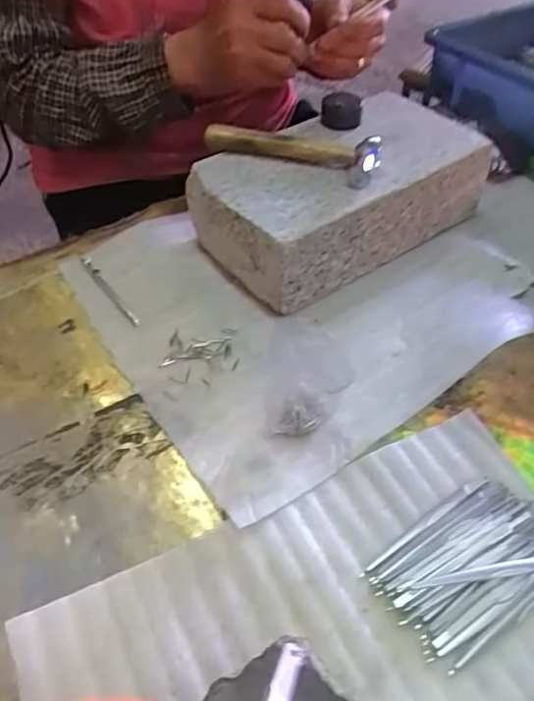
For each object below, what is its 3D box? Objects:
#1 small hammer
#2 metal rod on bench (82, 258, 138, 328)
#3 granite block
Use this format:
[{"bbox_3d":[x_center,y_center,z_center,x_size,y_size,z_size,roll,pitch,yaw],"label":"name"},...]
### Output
[{"bbox_3d":[0.023,-0.176,0.479,0.146,0.020,0.054,20,52,18],"label":"small hammer"},{"bbox_3d":[-0.137,-0.053,0.483,0.007,0.007,0.102,-29,54,-23],"label":"metal rod on bench"},{"bbox_3d":[0.069,-0.146,0.516,0.249,0.080,0.138,-28,54,-22],"label":"granite block"}]

